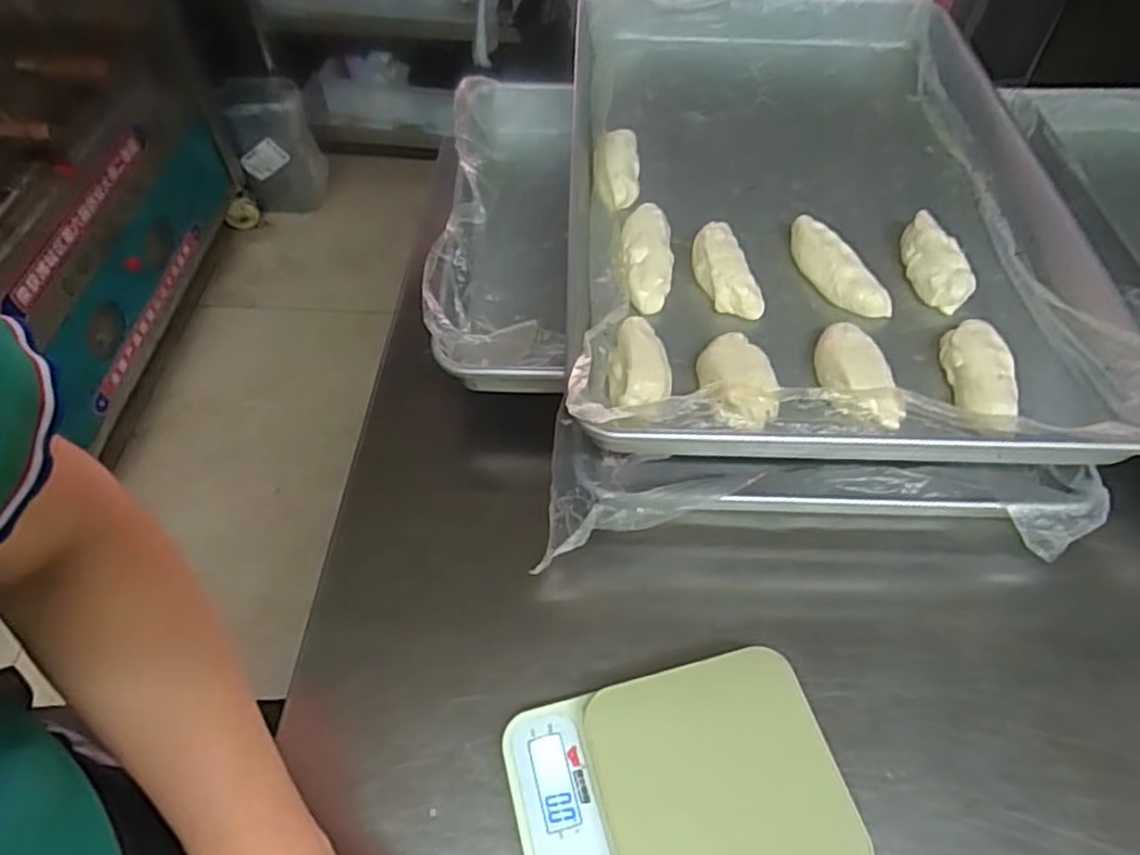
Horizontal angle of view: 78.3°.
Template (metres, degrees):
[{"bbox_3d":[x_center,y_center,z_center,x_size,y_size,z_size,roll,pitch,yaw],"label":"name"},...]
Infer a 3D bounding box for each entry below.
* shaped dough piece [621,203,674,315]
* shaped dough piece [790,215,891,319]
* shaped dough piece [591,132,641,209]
[{"bbox_3d":[0.063,-0.140,0.574,0.039,0.026,0.109,2,54,0],"label":"shaped dough piece"},{"bbox_3d":[0.213,-0.130,0.574,0.045,0.023,0.109,-21,57,-15],"label":"shaped dough piece"},{"bbox_3d":[0.042,-0.234,0.634,0.041,0.028,0.097,4,54,2],"label":"shaped dough piece"}]

